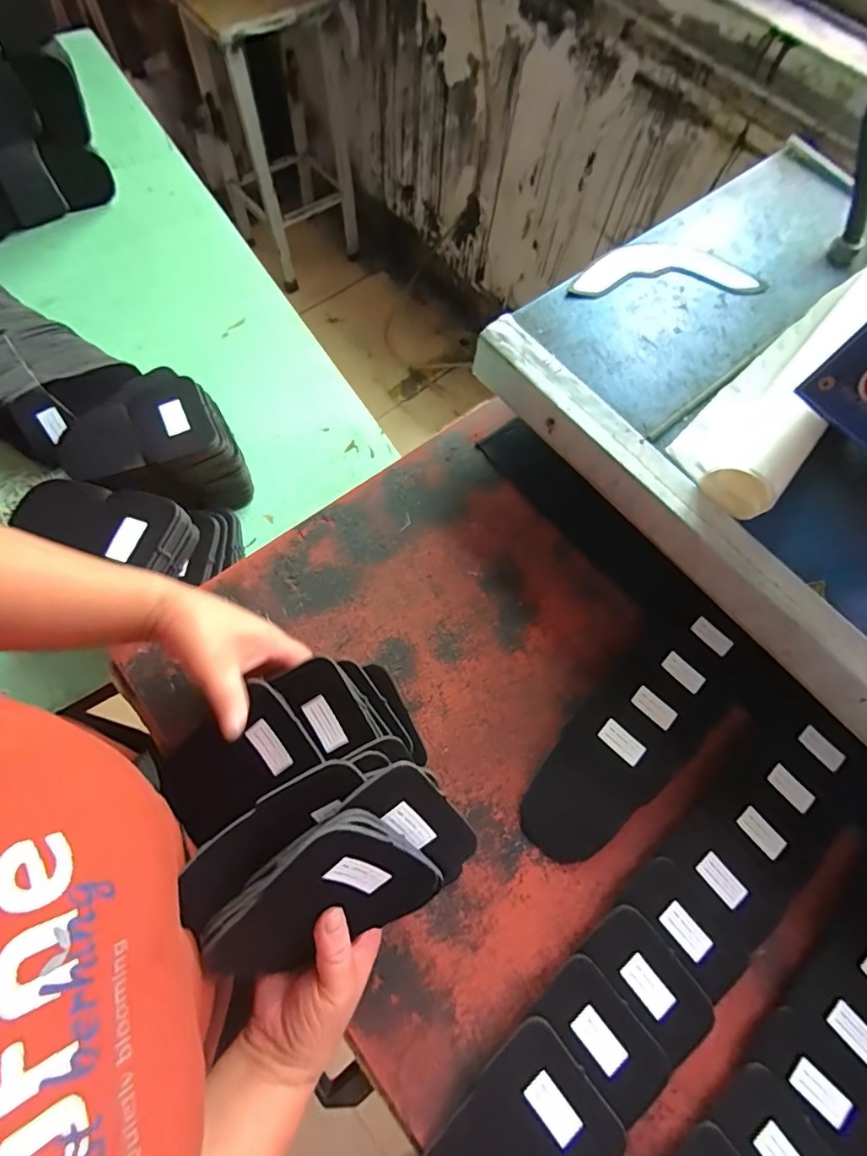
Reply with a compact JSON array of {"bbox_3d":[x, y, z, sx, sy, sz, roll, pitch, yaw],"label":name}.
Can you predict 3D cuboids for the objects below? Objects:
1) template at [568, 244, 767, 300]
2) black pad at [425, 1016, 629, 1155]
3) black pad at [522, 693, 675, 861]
[{"bbox_3d":[0.234,-0.314,0.508,0.197,0.014,0.067,-3,70,-5],"label":"template"},{"bbox_3d":[0.056,0.402,0.346,0.140,0.012,0.094,-36,76,-16],"label":"black pad"},{"bbox_3d":[0.138,0.177,0.440,0.140,0.011,0.089,-38,76,-16],"label":"black pad"}]

